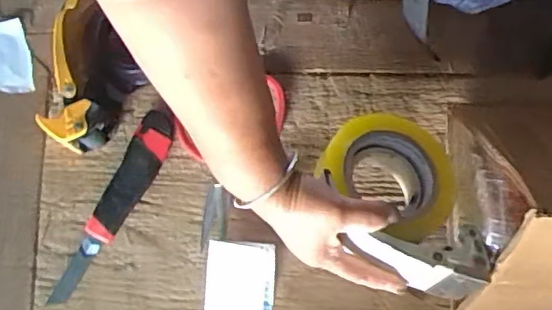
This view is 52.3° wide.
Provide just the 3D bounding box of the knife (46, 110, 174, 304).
[{"bbox_3d":[-0.164,0.049,0.563,0.041,0.024,0.209,28,79,4],"label":"knife"}]

